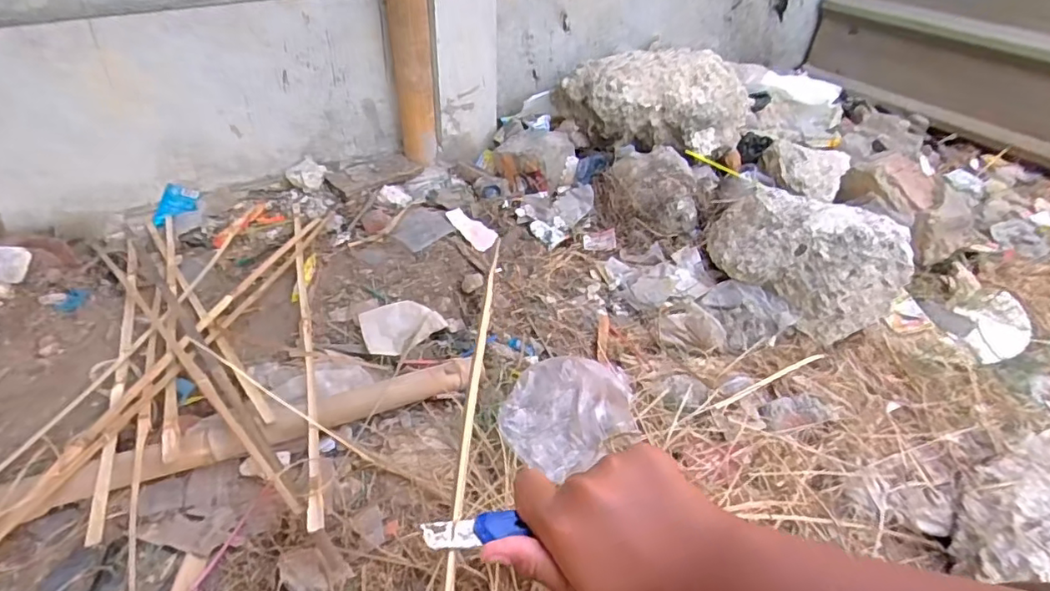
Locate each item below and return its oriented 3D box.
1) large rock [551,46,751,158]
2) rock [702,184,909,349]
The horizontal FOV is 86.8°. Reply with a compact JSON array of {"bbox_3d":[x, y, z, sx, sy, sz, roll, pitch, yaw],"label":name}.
[{"bbox_3d":[0.316,-0.493,1.403,0.473,0.198,0.215,16,42,15],"label":"large rock"},{"bbox_3d":[0.541,-0.094,1.101,0.203,0.188,0.374,-30,52,-31],"label":"rock"}]

